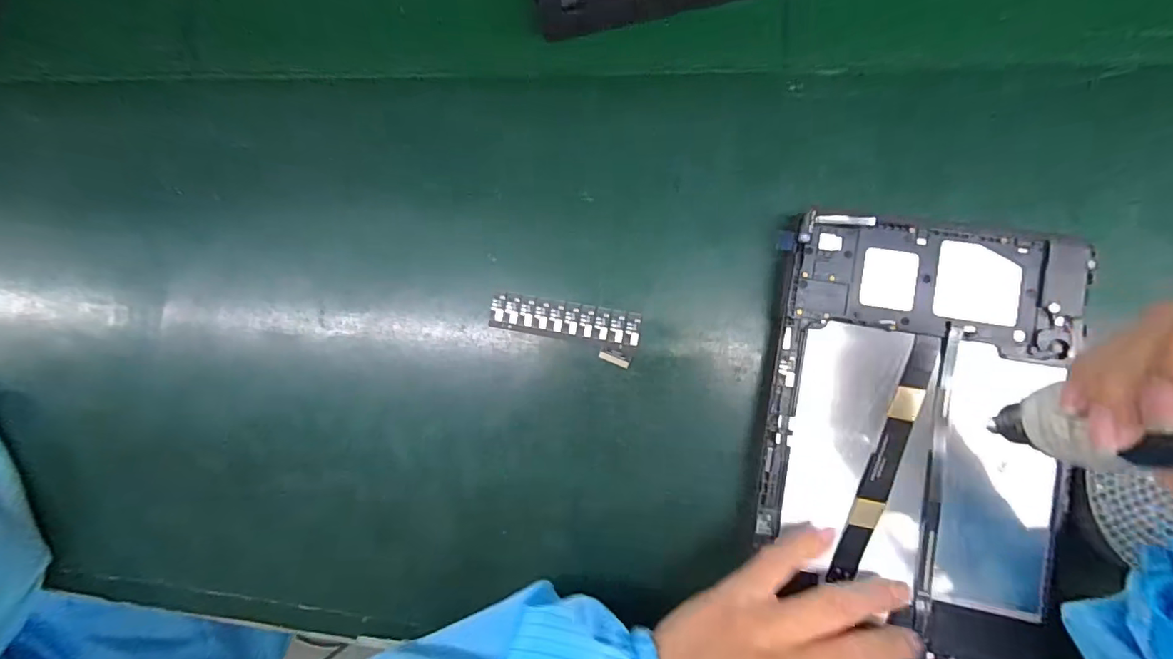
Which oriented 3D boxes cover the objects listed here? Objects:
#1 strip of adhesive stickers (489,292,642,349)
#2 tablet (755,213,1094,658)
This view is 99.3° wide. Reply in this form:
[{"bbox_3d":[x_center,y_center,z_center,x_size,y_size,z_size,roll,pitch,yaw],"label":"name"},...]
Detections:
[{"bbox_3d":[-0.015,-0.007,0.327,0.099,0.004,0.024,9,86,9],"label":"strip of adhesive stickers"},{"bbox_3d":[0.177,0.060,0.272,0.148,0.008,0.237,9,86,9],"label":"tablet"}]

